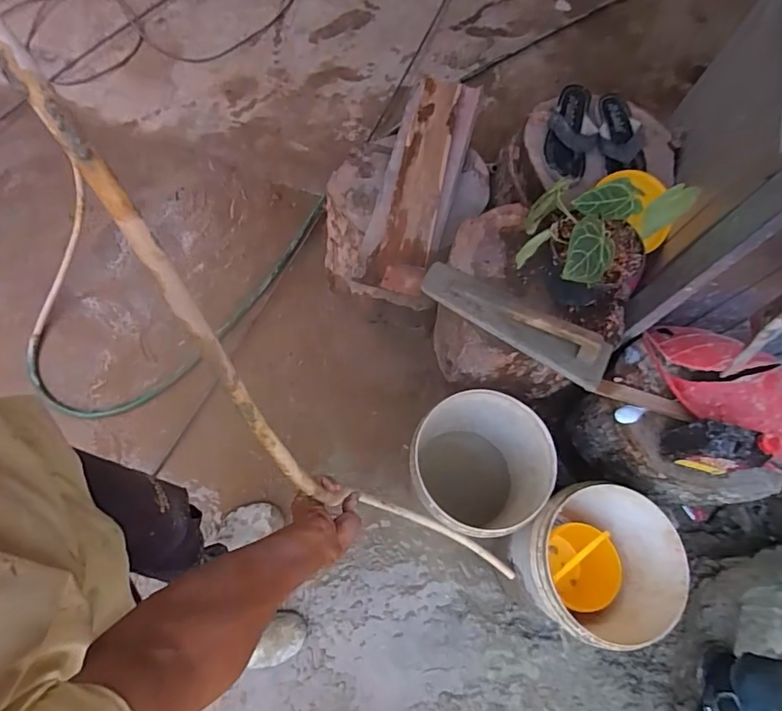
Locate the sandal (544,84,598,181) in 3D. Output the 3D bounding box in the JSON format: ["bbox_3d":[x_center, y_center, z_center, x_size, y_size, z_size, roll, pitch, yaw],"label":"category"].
[{"bbox_3d":[0.407,-0.503,1.121,0.105,0.049,0.238,11,70,-1],"label":"sandal"}]

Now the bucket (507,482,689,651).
[{"bbox_3d":[0.439,0.475,1.151,0.294,0.361,0.311,1,70,-4],"label":"bucket"}]

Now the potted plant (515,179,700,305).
[{"bbox_3d":[0.375,-0.229,0.942,0.228,0.253,0.255,40,72,9],"label":"potted plant"}]

